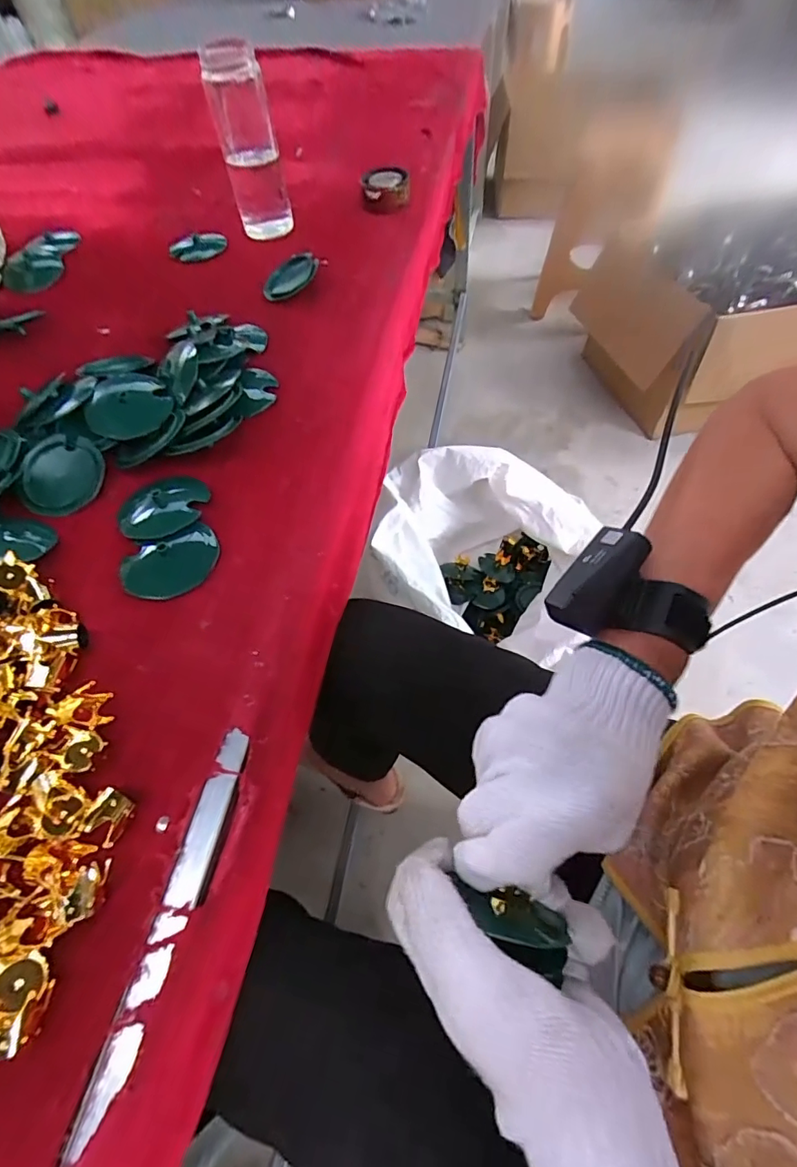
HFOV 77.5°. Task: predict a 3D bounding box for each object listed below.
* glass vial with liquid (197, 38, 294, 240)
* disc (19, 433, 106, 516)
[{"bbox_3d":[-0.183,-0.538,0.614,0.075,0.182,0.072,-15,58,-7],"label":"glass vial with liquid"},{"bbox_3d":[-0.296,-0.096,0.438,0.063,0.004,0.070,1,80,-10],"label":"disc"}]

